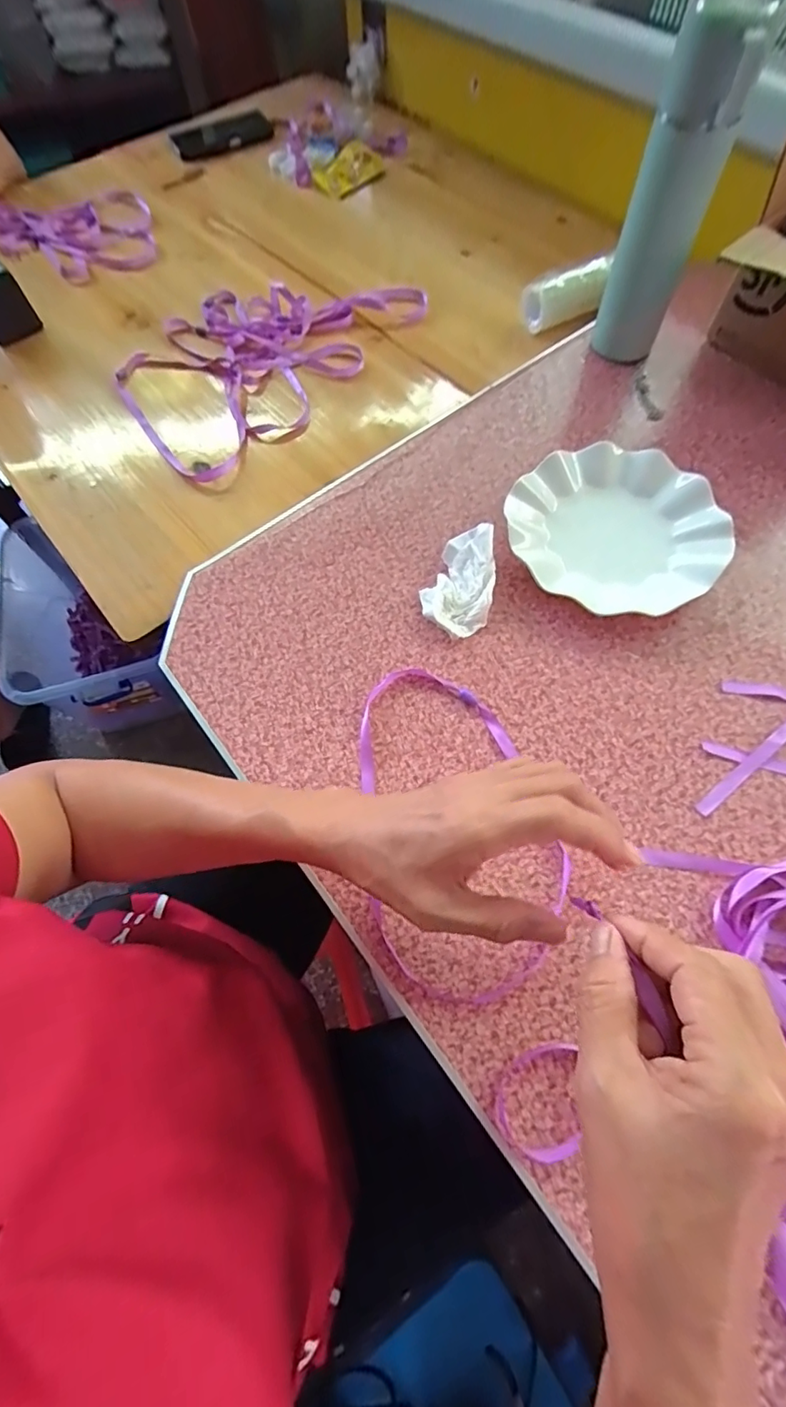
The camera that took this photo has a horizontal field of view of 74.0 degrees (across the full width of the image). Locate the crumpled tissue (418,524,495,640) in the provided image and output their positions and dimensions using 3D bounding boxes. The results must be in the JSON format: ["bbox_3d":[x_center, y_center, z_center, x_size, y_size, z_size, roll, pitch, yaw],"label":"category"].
[{"bbox_3d":[0.059,-0.109,0.454,0.058,0.031,0.096,12,68,8],"label":"crumpled tissue"}]

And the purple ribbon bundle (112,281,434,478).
[{"bbox_3d":[-0.172,-0.435,0.641,0.259,0.046,0.384,33,72,15],"label":"purple ribbon bundle"}]

